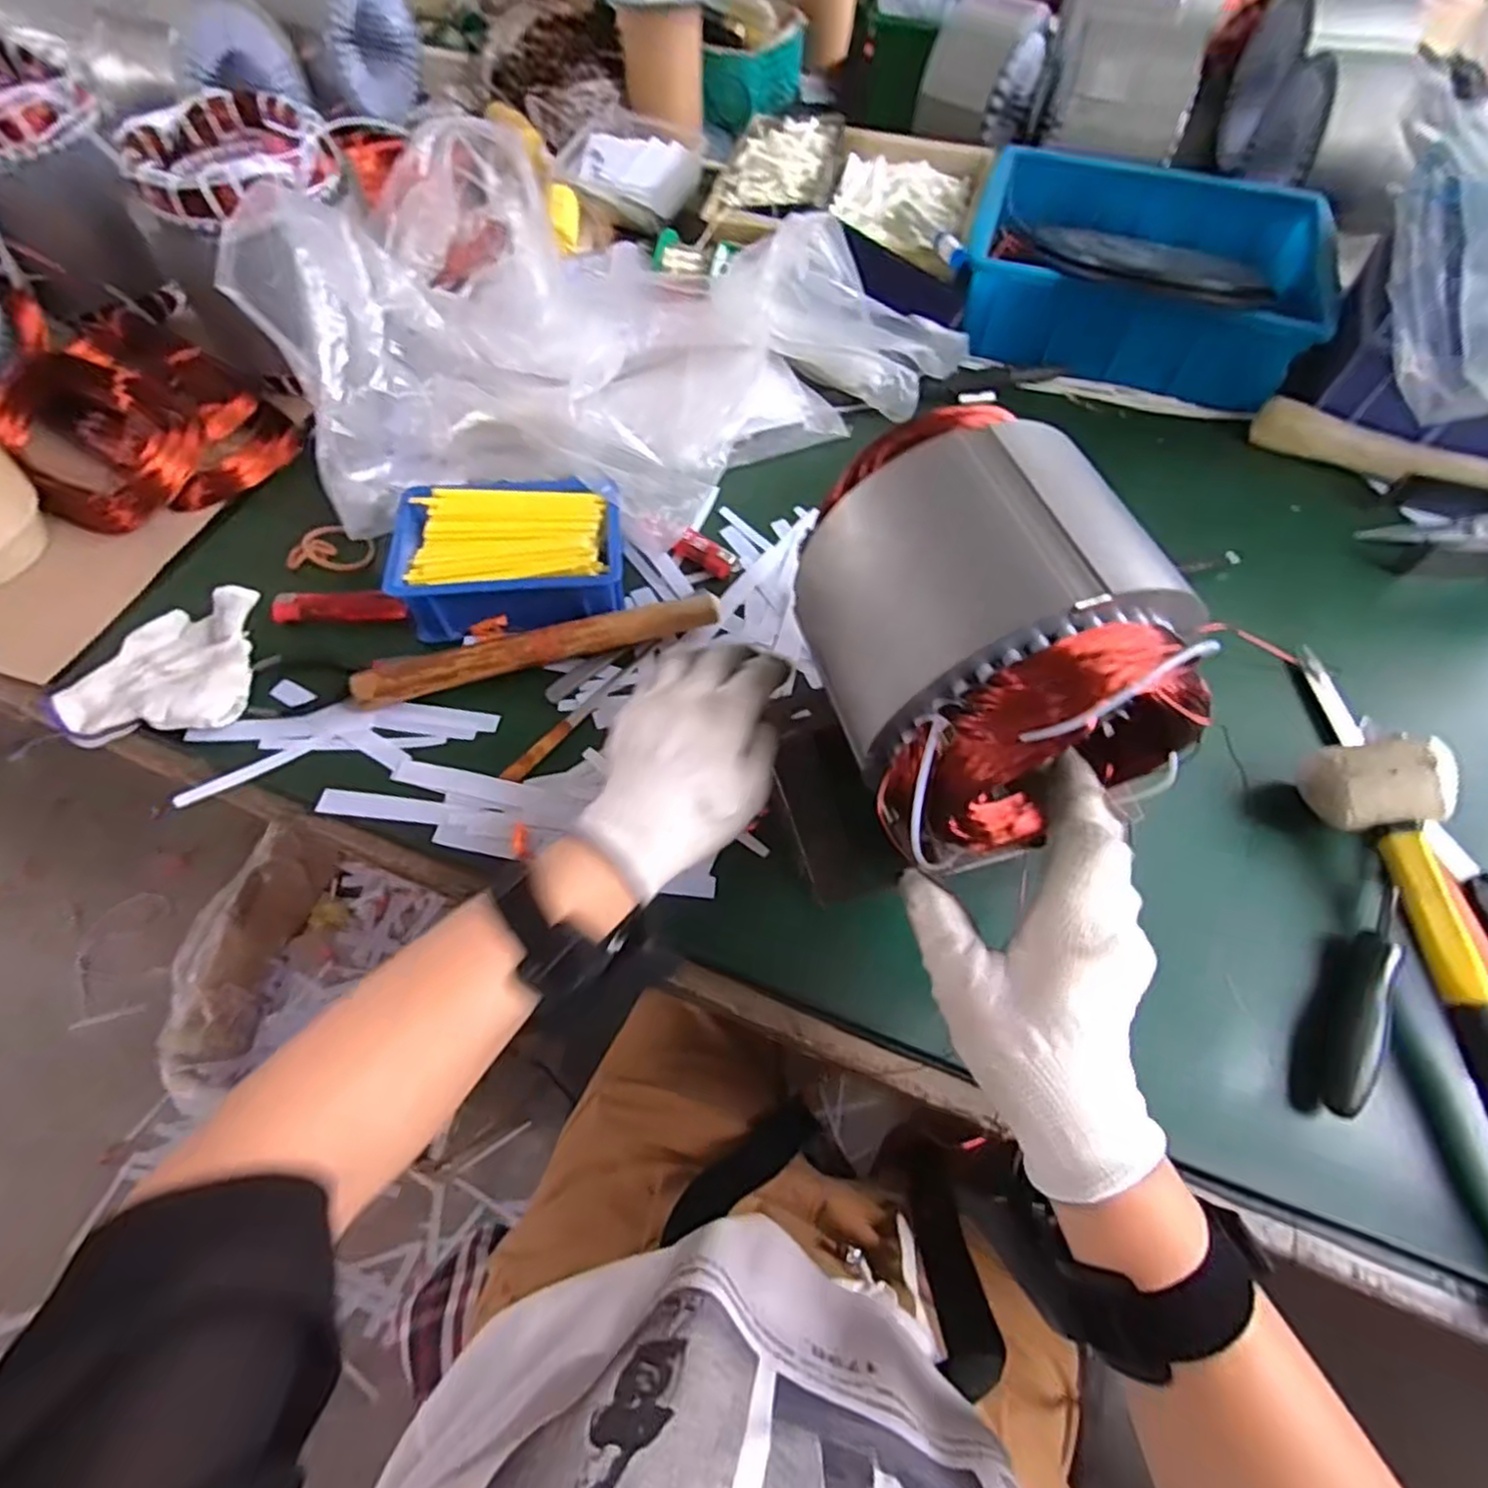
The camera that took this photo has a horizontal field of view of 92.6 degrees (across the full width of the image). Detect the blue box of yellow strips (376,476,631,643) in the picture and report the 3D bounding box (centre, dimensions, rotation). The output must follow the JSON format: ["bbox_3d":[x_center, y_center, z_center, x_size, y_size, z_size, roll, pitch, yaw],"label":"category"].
[{"bbox_3d":[-0.155,-0.126,0.484,0.144,0.054,0.104,-7,62,-5],"label":"blue box of yellow strips"}]

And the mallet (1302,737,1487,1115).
[{"bbox_3d":[0.362,0.142,0.349,0.053,0.047,0.249,0,61,-2],"label":"mallet"}]

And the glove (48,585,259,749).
[{"bbox_3d":[-0.363,-0.043,0.449,0.113,0.046,0.088,-9,62,-7],"label":"glove"}]

